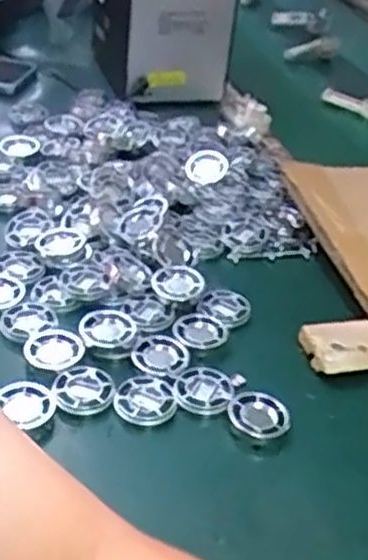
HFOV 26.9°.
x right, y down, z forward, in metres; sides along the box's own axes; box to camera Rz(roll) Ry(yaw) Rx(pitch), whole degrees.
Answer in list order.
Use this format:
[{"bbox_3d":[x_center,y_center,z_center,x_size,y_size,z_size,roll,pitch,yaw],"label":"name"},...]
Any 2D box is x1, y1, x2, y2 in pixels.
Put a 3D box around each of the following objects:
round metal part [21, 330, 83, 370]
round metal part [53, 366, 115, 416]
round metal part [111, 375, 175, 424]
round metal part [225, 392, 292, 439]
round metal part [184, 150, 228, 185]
[{"bbox_3d":[-0.090,0.047,0.523,0.040,0.006,0.034,20,37,19],"label":"round metal part"},{"bbox_3d":[-0.064,0.072,0.499,0.039,0.009,0.034,14,35,10],"label":"round metal part"},{"bbox_3d":[-0.024,0.077,0.495,0.038,0.004,0.036,0,44,0],"label":"round metal part"},{"bbox_3d":[0.046,0.088,0.488,0.040,0.011,0.034,25,43,21],"label":"round metal part"},{"bbox_3d":[0.021,-0.112,0.752,0.041,0.011,0.048,-21,54,0],"label":"round metal part"}]

